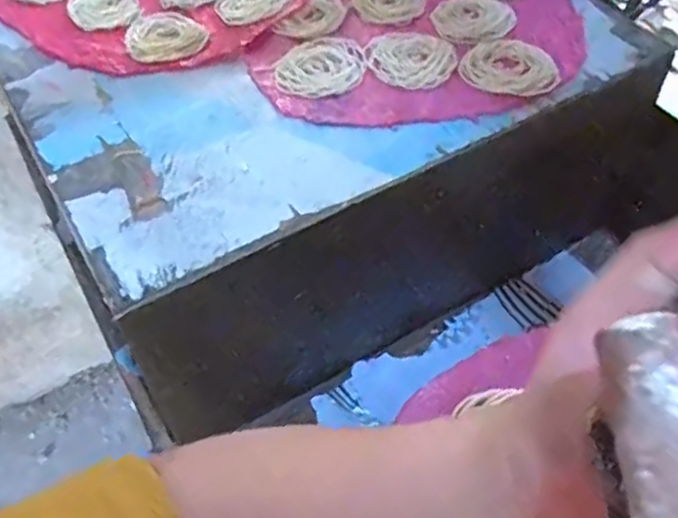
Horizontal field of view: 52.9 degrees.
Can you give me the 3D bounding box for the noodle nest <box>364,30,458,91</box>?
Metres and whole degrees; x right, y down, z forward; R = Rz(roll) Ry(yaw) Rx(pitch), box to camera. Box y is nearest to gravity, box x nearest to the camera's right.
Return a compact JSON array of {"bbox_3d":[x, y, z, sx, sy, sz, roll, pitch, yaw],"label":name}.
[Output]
[{"bbox_3d":[0.065,-0.177,0.599,0.077,0.006,0.079,-12,54,-7],"label":"noodle nest"}]

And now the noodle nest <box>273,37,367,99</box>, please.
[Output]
[{"bbox_3d":[-0.017,-0.168,0.592,0.080,0.005,0.070,-16,54,-10],"label":"noodle nest"}]

